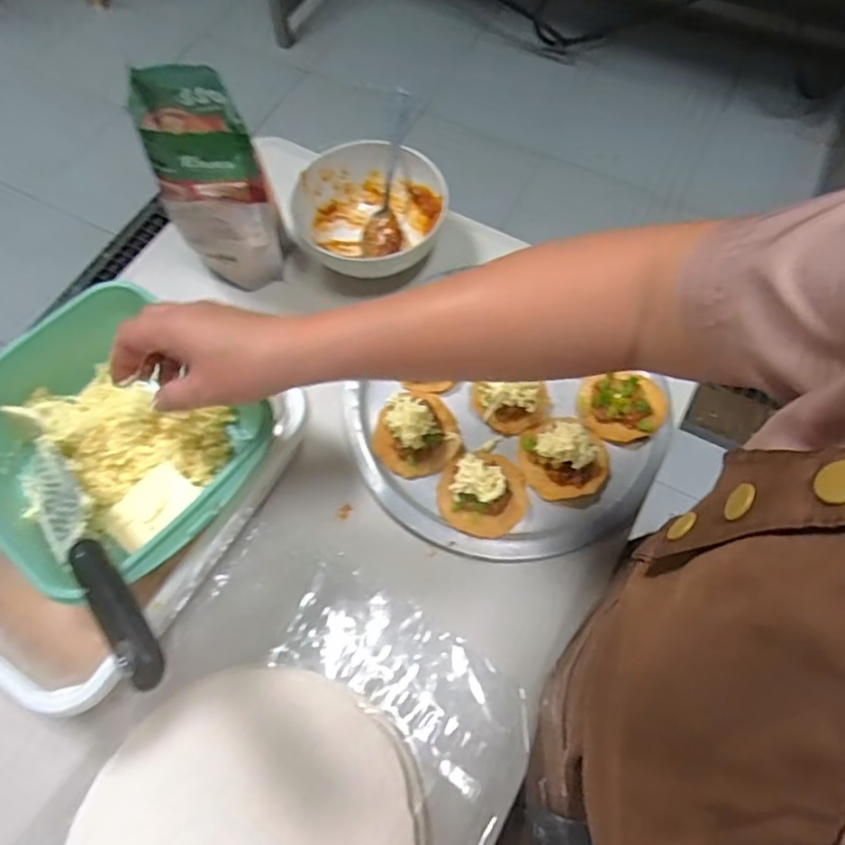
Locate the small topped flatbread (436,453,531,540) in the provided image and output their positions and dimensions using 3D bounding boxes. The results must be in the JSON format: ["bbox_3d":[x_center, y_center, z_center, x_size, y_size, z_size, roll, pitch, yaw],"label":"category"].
[{"bbox_3d":[0.055,0.058,0.544,0.076,0.045,0.079,-1,64,1],"label":"small topped flatbread"}]

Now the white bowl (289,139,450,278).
[{"bbox_3d":[-0.055,-0.218,0.655,0.159,0.061,0.150,6,64,4],"label":"white bowl"}]

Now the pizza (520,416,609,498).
[{"bbox_3d":[0.129,0.025,0.555,0.078,0.044,0.074,-1,64,1],"label":"pizza"}]

